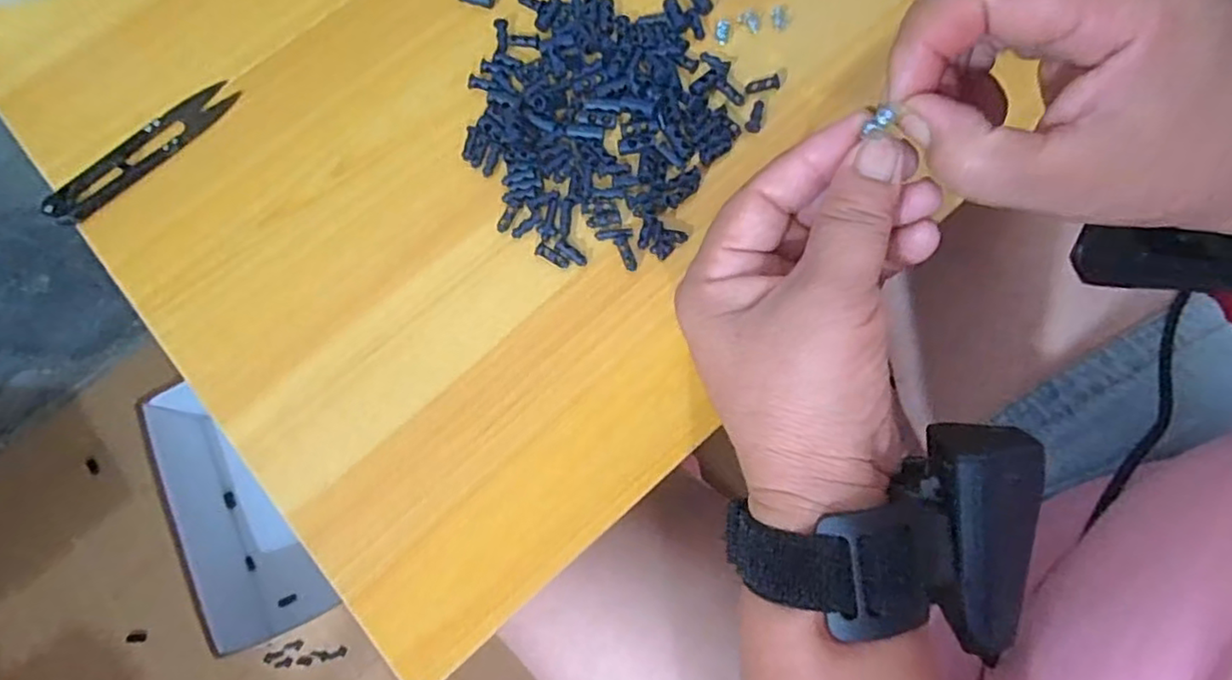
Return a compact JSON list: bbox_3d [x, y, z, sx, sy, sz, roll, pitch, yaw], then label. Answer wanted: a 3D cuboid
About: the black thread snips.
[{"bbox_3d":[-0.233,-0.094,0.320,0.026,0.005,0.101,43,80,11],"label":"black thread snips"}]

